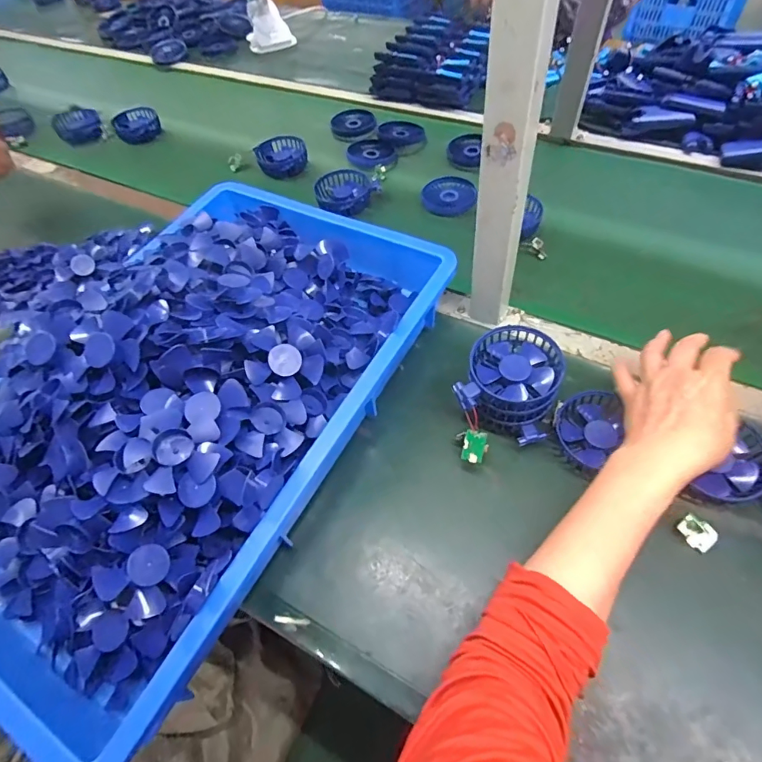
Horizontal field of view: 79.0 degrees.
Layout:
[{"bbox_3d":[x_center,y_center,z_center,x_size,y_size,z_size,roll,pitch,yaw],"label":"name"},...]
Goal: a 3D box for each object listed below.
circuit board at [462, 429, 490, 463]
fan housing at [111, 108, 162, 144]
[{"bbox_3d":[0.095,0.066,0.463,0.025,0.005,0.031,11,93,10],"label":"circuit board"},{"bbox_3d":[-0.480,-0.505,0.913,0.084,0.033,0.084,-24,56,-12],"label":"fan housing"}]

